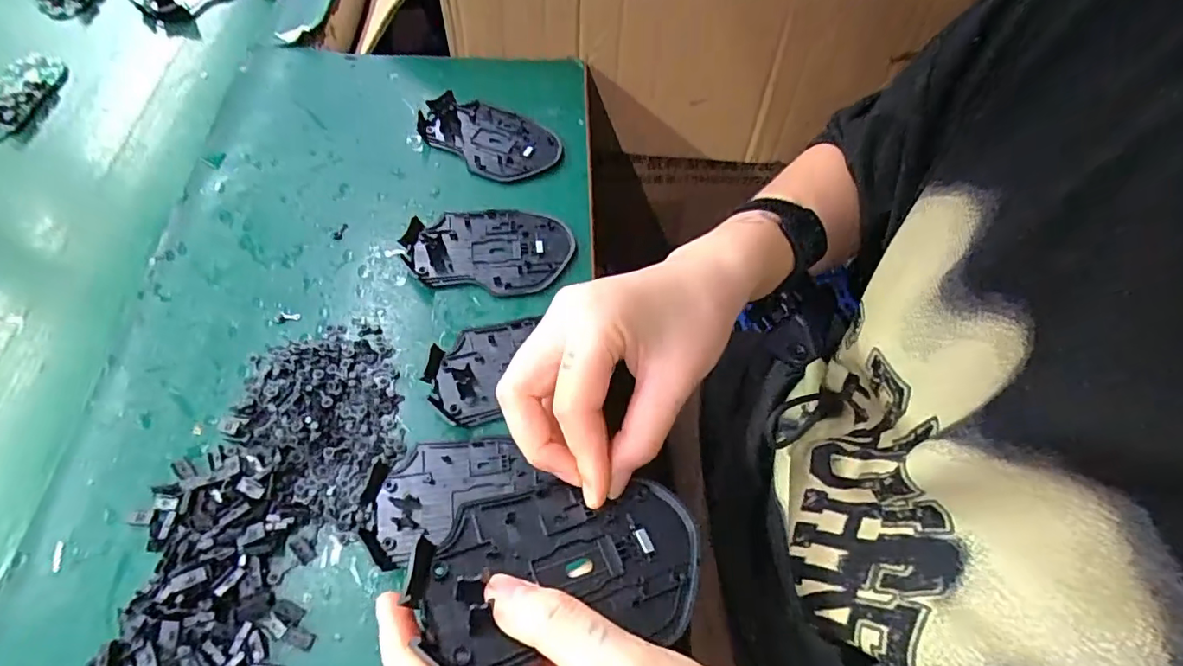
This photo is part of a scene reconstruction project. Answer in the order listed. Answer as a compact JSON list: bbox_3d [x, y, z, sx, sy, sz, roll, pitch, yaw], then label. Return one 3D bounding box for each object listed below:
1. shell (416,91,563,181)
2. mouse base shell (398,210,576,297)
[{"bbox_3d":[-0.082,-0.160,0.439,0.112,0.017,0.069,22,61,10],"label":"shell"},{"bbox_3d":[-0.072,-0.060,0.387,0.114,0.011,0.071,-4,60,-5],"label":"mouse base shell"}]

